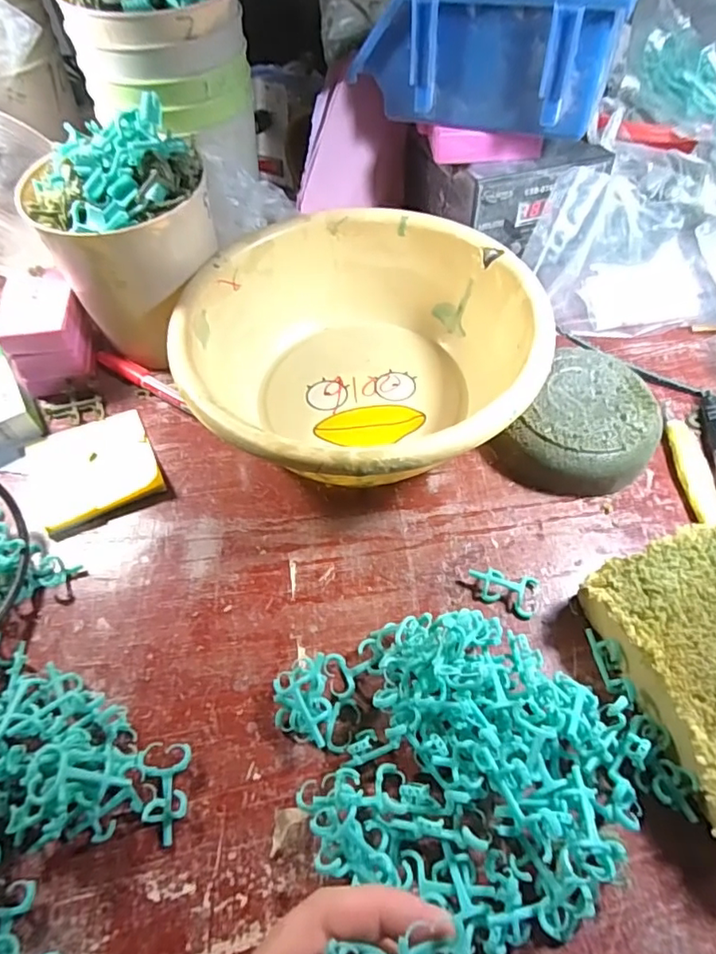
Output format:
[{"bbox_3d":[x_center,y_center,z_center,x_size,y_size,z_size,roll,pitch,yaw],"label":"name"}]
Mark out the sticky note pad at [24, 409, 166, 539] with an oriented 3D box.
[{"bbox_3d":[-0.175,-0.006,0.366,0.077,0.009,0.077,-28,61,-15],"label":"sticky note pad"}]

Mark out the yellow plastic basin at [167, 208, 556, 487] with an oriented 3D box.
[{"bbox_3d":[0.002,-0.080,0.367,0.219,0.077,0.218,-1,58,1],"label":"yellow plastic basin"}]

